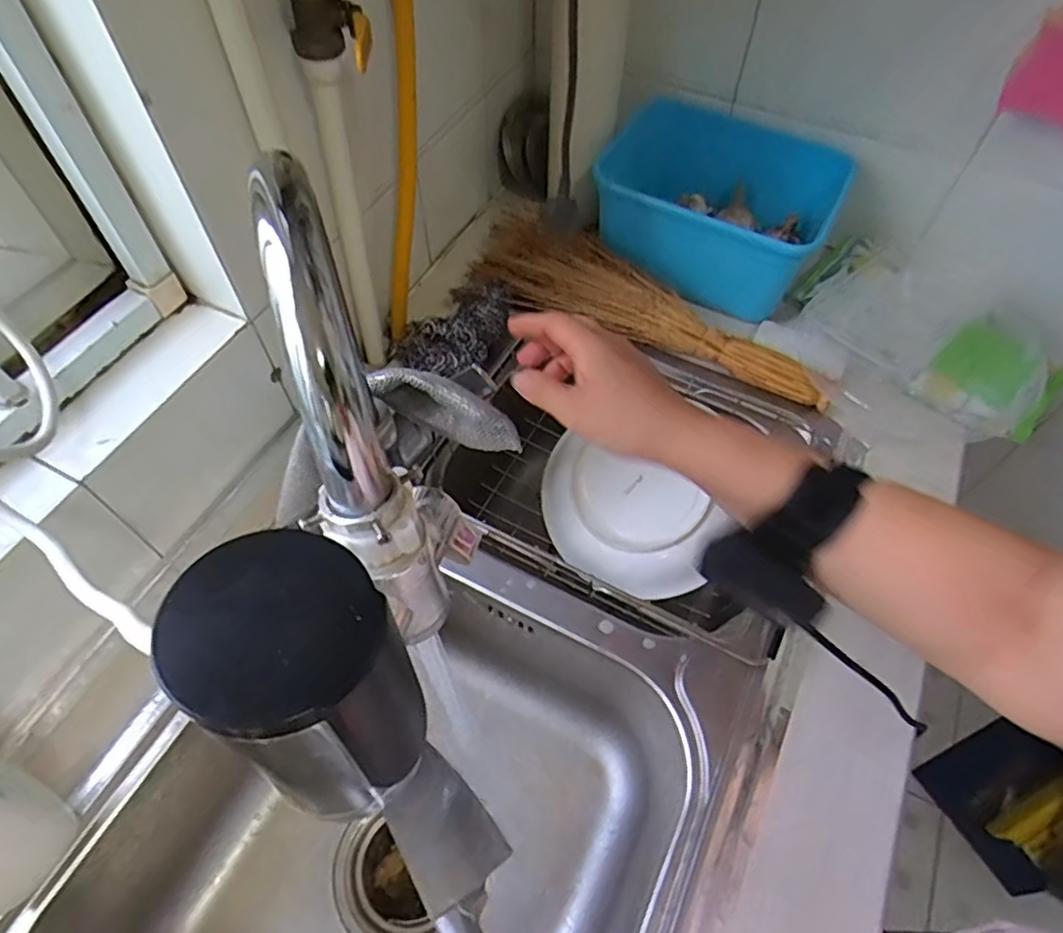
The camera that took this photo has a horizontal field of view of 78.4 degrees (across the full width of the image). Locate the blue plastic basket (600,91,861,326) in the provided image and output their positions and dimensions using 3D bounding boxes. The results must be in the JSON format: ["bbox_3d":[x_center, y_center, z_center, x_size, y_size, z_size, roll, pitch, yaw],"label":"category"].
[{"bbox_3d":[0.206,-0.290,0.709,0.230,0.102,0.186,29,61,16],"label":"blue plastic basket"}]

